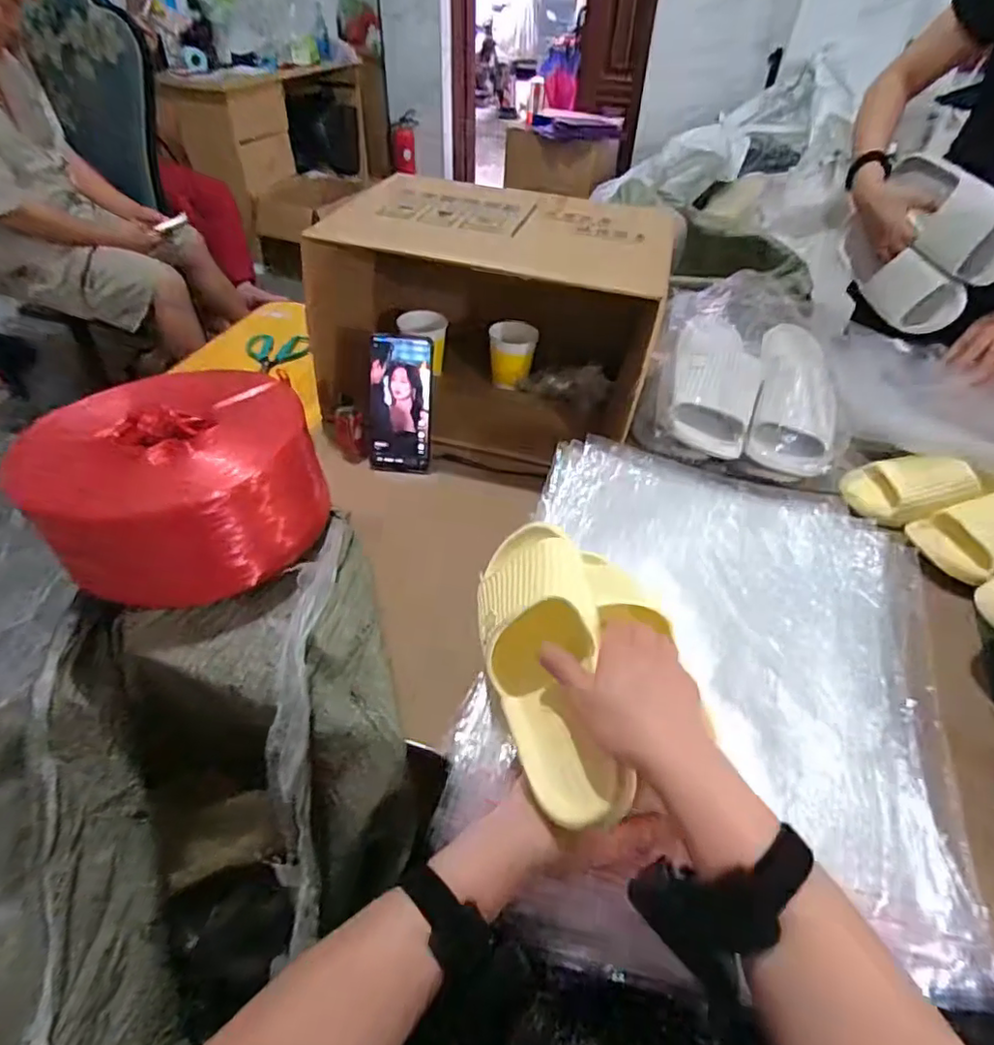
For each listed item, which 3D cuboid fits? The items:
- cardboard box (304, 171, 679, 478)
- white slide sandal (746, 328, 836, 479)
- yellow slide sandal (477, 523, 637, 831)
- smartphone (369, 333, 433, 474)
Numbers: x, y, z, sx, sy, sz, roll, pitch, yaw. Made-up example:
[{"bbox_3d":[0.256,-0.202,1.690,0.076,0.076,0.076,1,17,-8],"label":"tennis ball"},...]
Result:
[{"bbox_3d":[0.000,-0.266,0.818,0.403,0.290,0.291,11,44,9],"label":"cardboard box"},{"bbox_3d":[0.390,-0.182,0.772,0.107,0.070,0.262,12,64,10],"label":"white slide sandal"},{"bbox_3d":[0.039,0.101,0.458,0.089,0.057,0.231,-4,61,-8],"label":"yellow slide sandal"},{"bbox_3d":[-0.115,-0.140,0.720,0.072,0.163,0.015,4,22,-4],"label":"smartphone"}]

